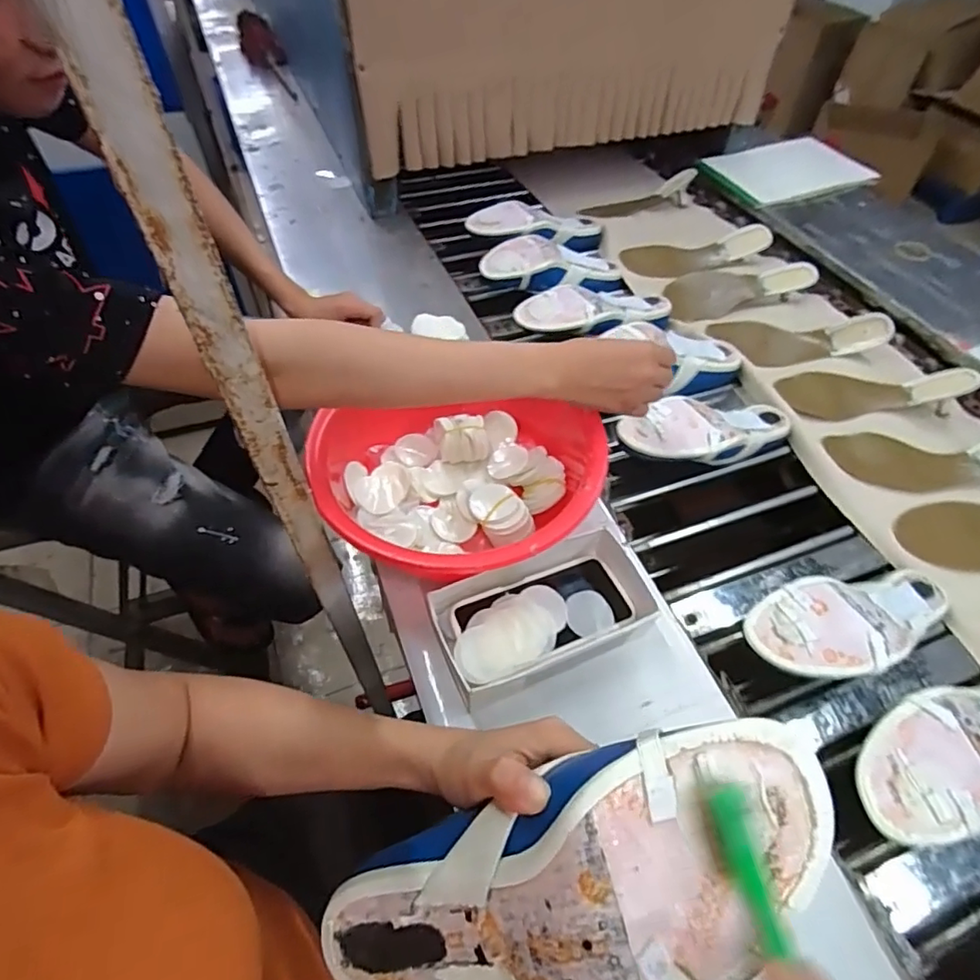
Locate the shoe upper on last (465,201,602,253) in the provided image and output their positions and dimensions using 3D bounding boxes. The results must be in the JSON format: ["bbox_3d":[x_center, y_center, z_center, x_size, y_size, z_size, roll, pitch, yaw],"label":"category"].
[{"bbox_3d":[0.090,-0.452,0.990,0.253,0.066,0.090,-2,50,-25],"label":"shoe upper on last"}]

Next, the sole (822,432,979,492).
[{"bbox_3d":[0.561,-0.045,0.718,0.246,0.044,0.095,-4,51,12],"label":"sole"}]

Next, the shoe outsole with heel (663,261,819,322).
[{"bbox_3d":[0.407,-0.338,0.952,0.249,0.065,0.095,-10,53,-8],"label":"shoe outsole with heel"}]

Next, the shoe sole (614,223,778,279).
[{"bbox_3d":[0.368,-0.429,1.020,0.260,0.061,0.076,-2,52,-3],"label":"shoe sole"}]

